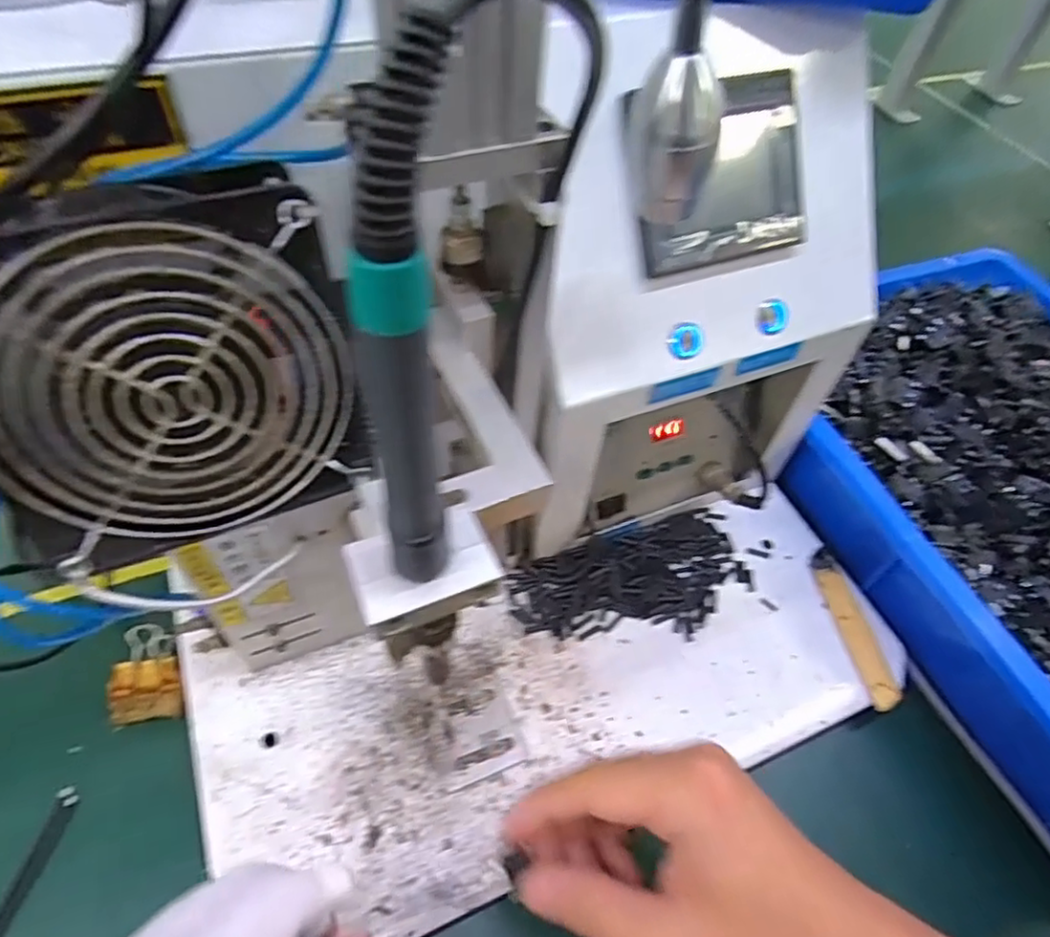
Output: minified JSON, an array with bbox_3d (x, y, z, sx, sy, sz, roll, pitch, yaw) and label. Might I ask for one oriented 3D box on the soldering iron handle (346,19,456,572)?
[{"bbox_3d":[-0.025,-0.015,0.139,0.018,0.132,0.013,-10,54,-14],"label":"soldering iron handle"}]

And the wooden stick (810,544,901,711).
[{"bbox_3d":[0.203,0.096,0.406,0.020,0.009,0.105,-1,53,-7],"label":"wooden stick"}]

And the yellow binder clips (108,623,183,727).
[{"bbox_3d":[-0.213,0.115,0.363,0.036,0.016,0.052,-15,69,-13],"label":"yellow binder clips"}]

